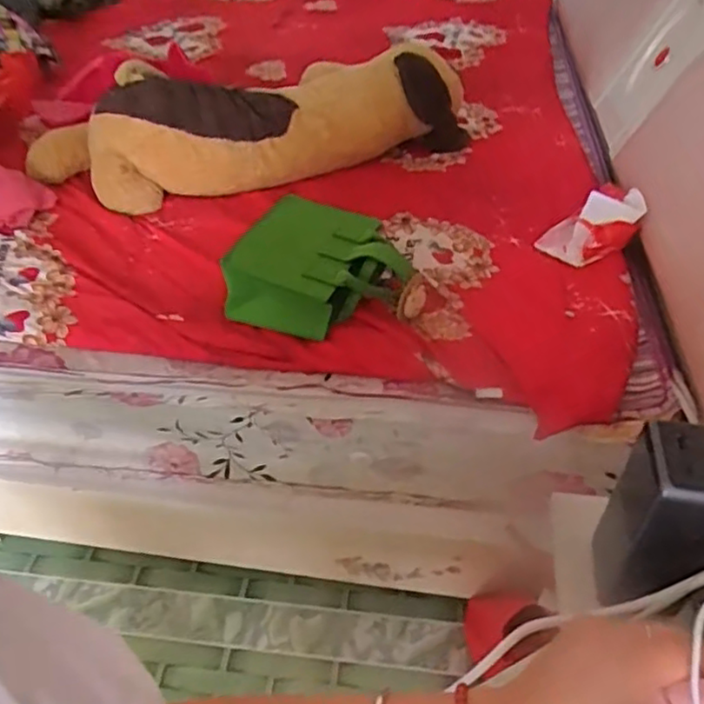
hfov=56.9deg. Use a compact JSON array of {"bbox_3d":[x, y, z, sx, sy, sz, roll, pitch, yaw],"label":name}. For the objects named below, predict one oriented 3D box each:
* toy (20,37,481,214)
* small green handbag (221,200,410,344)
[{"bbox_3d":[-0.197,-0.486,1.340,0.879,0.172,0.256,-16,46,-17],"label":"toy"},{"bbox_3d":[-0.045,-0.123,1.000,0.255,0.113,0.231,12,45,12],"label":"small green handbag"}]

